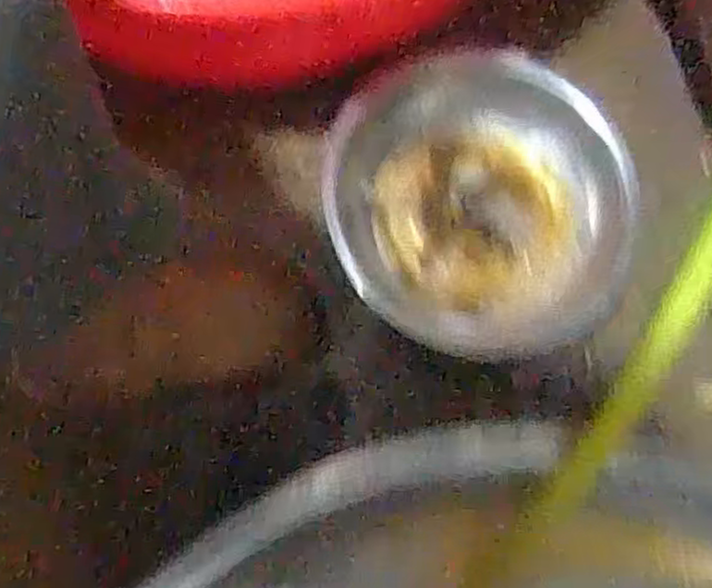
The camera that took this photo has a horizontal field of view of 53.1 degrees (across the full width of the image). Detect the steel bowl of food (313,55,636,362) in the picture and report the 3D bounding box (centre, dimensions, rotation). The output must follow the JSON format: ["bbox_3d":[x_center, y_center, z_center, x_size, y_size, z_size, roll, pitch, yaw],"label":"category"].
[{"bbox_3d":[0.103,-0.078,0.620,0.260,0.032,0.251,-1,81,6],"label":"steel bowl of food"}]

